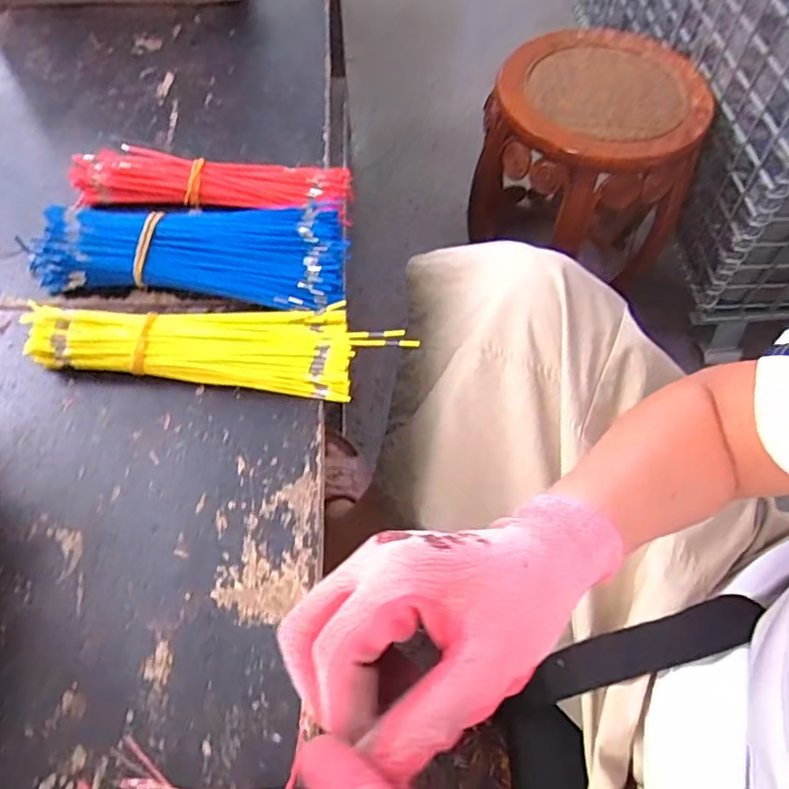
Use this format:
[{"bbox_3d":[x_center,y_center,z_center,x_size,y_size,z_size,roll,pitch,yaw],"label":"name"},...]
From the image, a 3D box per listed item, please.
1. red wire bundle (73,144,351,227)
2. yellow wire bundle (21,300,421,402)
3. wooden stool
[{"bbox_3d":[-0.165,-0.193,0.558,0.253,0.022,0.063,5,60,1],"label":"red wire bundle"},{"bbox_3d":[-0.133,-0.041,0.472,0.274,0.027,0.069,6,60,2],"label":"yellow wire bundle"},{"bbox_3d":[0.319,-0.364,1.090,0.326,0.381,0.297,1,60,-1],"label":"wooden stool"}]

